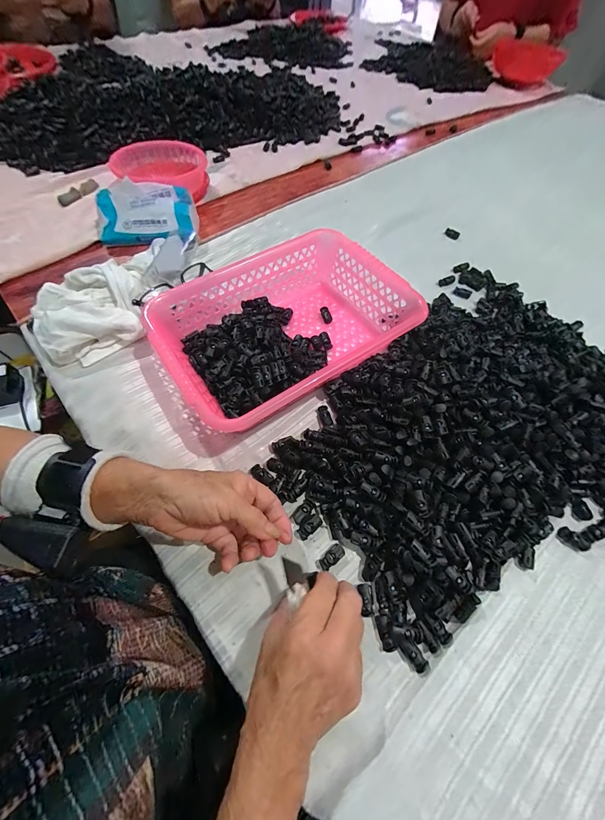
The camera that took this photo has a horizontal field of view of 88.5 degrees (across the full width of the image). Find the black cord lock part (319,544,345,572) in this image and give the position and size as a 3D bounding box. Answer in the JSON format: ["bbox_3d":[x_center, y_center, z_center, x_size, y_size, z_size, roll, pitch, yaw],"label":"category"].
[{"bbox_3d":[0.030,0.146,0.307,0.027,0.006,0.014,-34,64,-20],"label":"black cord lock part"}]

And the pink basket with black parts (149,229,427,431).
[{"bbox_3d":[-0.020,-0.103,0.397,0.294,0.073,0.207,-31,62,-18],"label":"pink basket with black parts"}]

